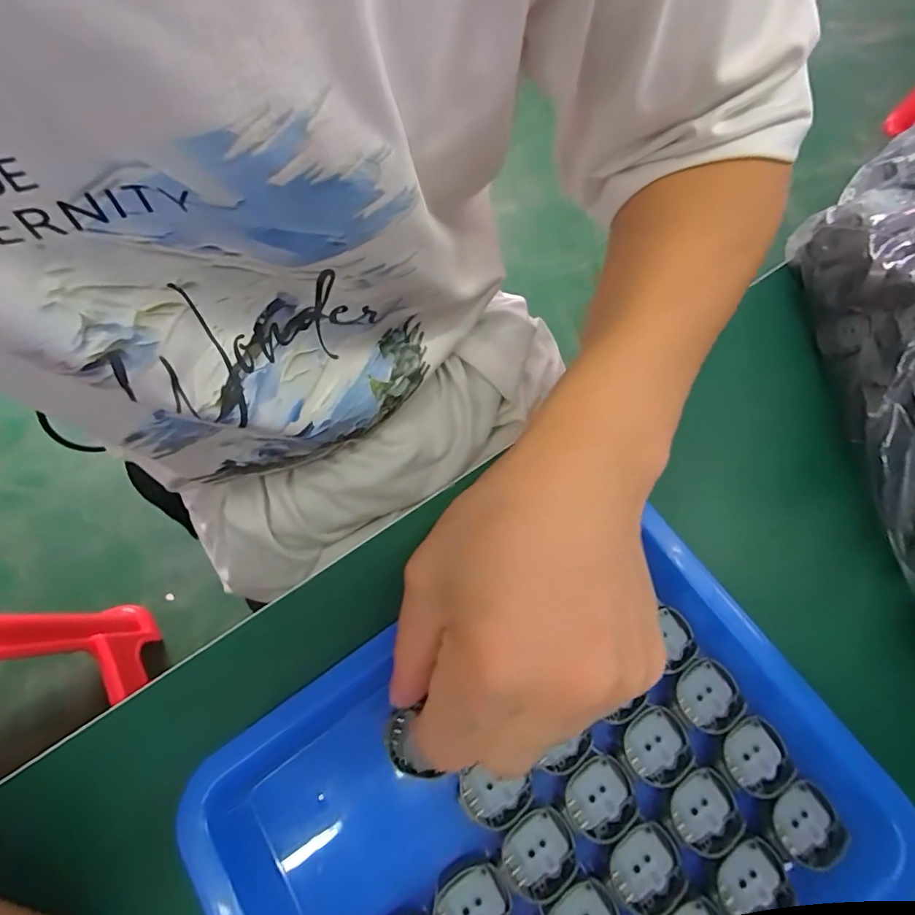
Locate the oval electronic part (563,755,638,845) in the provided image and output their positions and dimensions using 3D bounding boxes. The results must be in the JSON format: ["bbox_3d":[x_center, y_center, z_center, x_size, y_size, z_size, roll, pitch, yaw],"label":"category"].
[{"bbox_3d":[0.055,0.130,0.189,0.026,0.009,0.024,-35,73,-14],"label":"oval electronic part"}]

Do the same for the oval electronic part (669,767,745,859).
[{"bbox_3d":[0.095,0.136,0.187,0.025,0.009,0.024,-34,73,-13],"label":"oval electronic part"}]

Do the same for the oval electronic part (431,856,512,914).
[{"bbox_3d":[0.005,0.164,0.181,0.028,0.014,0.025,-31,72,-12],"label":"oval electronic part"}]

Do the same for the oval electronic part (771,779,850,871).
[{"bbox_3d":[0.133,0.140,0.187,0.024,0.008,0.022,-35,73,-14],"label":"oval electronic part"}]

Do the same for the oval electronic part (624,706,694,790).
[{"bbox_3d":[0.080,0.114,0.196,0.025,0.008,0.024,-21,71,-9],"label":"oval electronic part"}]

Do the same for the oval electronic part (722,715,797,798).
[{"bbox_3d":[0.118,0.119,0.195,0.025,0.007,0.023,-33,73,-13],"label":"oval electronic part"}]

